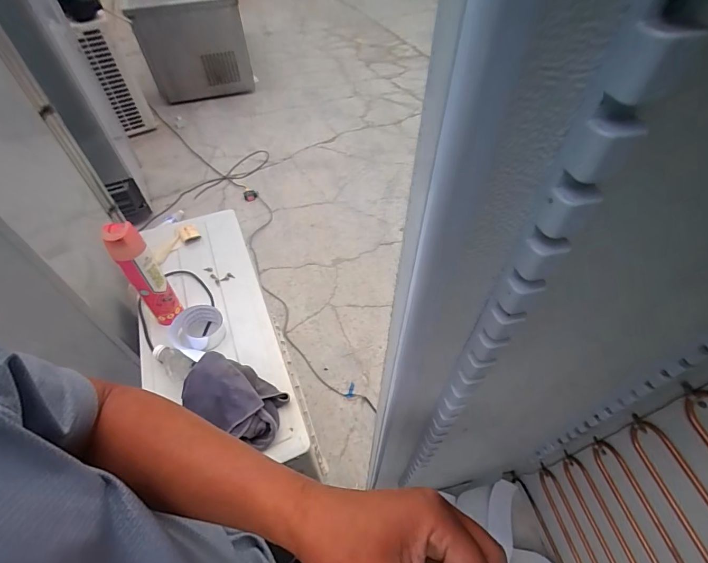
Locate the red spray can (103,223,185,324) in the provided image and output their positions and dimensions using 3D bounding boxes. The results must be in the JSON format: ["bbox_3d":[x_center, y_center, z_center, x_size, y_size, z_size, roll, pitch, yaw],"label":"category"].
[{"bbox_3d":[-0.451,-0.011,0.793,0.064,0.273,0.056,-33,58,-23],"label":"red spray can"}]

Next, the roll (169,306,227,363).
[{"bbox_3d":[-0.368,0.114,0.856,0.115,0.061,0.120,36,60,25],"label":"roll"}]

